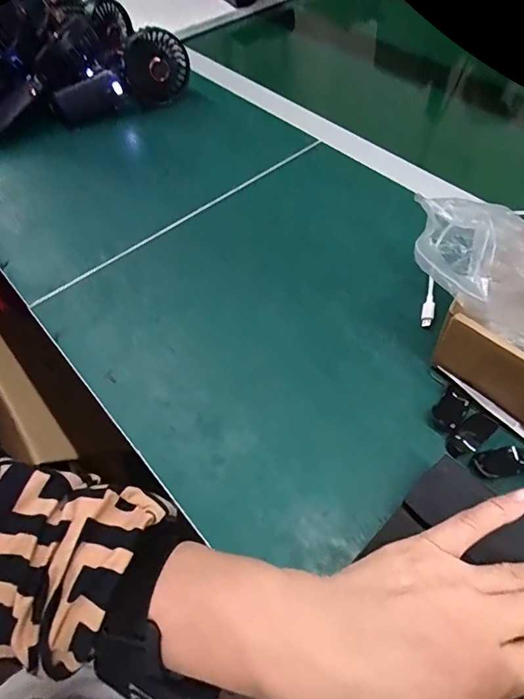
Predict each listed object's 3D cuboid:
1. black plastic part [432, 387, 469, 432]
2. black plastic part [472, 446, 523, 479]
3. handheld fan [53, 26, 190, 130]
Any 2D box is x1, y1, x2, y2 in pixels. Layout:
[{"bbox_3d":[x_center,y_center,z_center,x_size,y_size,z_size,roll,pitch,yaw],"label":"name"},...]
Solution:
[{"bbox_3d":[0.146,0.047,0.355,0.021,0.006,0.035,37,65,25],"label":"black plastic part"},{"bbox_3d":[0.173,0.079,0.326,0.041,0.006,0.020,-12,55,-5],"label":"black plastic part"},{"bbox_3d":[-0.192,-0.361,0.623,0.193,0.088,0.044,-25,56,3],"label":"handheld fan"}]

